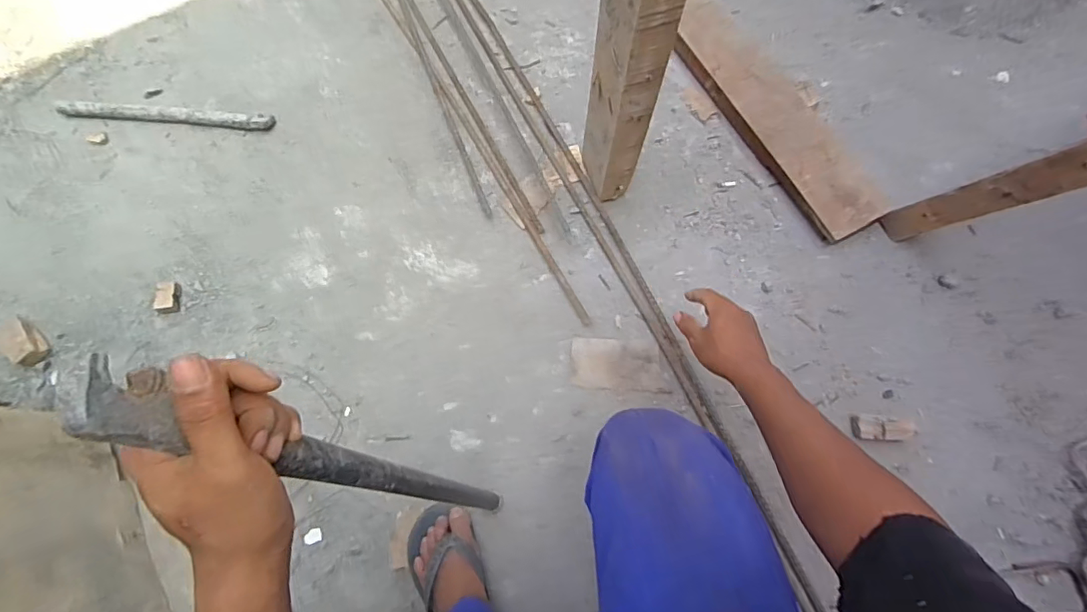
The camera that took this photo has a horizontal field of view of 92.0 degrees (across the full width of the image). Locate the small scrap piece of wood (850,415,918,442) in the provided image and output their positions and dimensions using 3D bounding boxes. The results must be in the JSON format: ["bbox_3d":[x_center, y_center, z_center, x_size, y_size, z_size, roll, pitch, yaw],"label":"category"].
[{"bbox_3d":[0.528,0.190,0.809,0.092,0.035,0.037,3,73,4],"label":"small scrap piece of wood"}]

